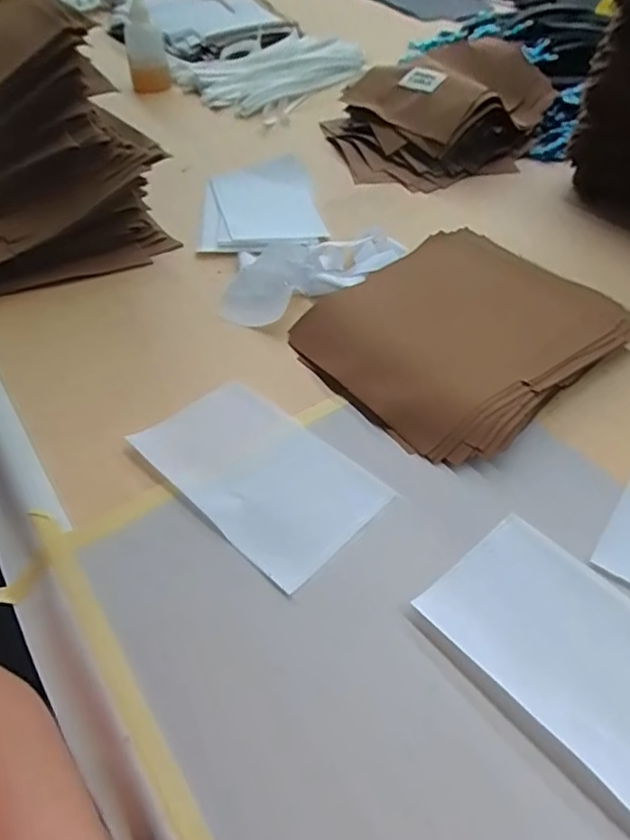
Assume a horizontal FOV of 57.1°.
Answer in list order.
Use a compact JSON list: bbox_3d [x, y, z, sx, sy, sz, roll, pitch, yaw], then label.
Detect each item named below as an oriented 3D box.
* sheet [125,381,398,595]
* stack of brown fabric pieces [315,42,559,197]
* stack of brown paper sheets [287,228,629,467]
[{"bbox_3d":[-0.041,0.036,0.430,0.112,0.010,0.174,-34,59,-31],"label":"sheet"},{"bbox_3d":[0.177,-0.430,0.818,0.318,0.102,0.236,-28,54,-22],"label":"stack of brown fabric pieces"},{"bbox_3d":[0.131,-0.084,0.523,0.256,0.052,0.216,-33,56,-25],"label":"stack of brown paper sheets"}]

